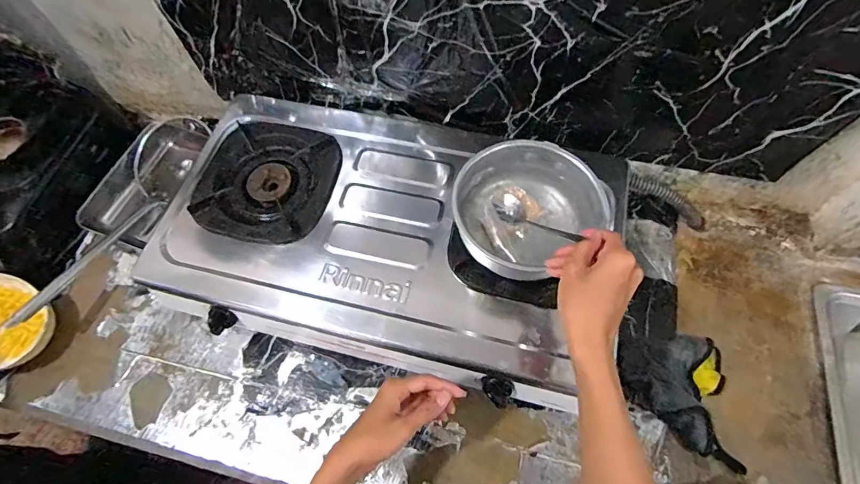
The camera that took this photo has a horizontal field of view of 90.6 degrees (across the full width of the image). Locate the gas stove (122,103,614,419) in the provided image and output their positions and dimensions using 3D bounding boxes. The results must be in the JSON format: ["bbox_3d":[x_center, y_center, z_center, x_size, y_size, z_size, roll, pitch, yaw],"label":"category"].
[{"bbox_3d":[-0.065,-0.019,0.681,0.664,0.128,0.404,12,66,9],"label":"gas stove"}]

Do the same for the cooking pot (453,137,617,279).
[{"bbox_3d":[0.129,-0.046,0.585,0.184,0.086,0.168,-1,65,3],"label":"cooking pot"}]

